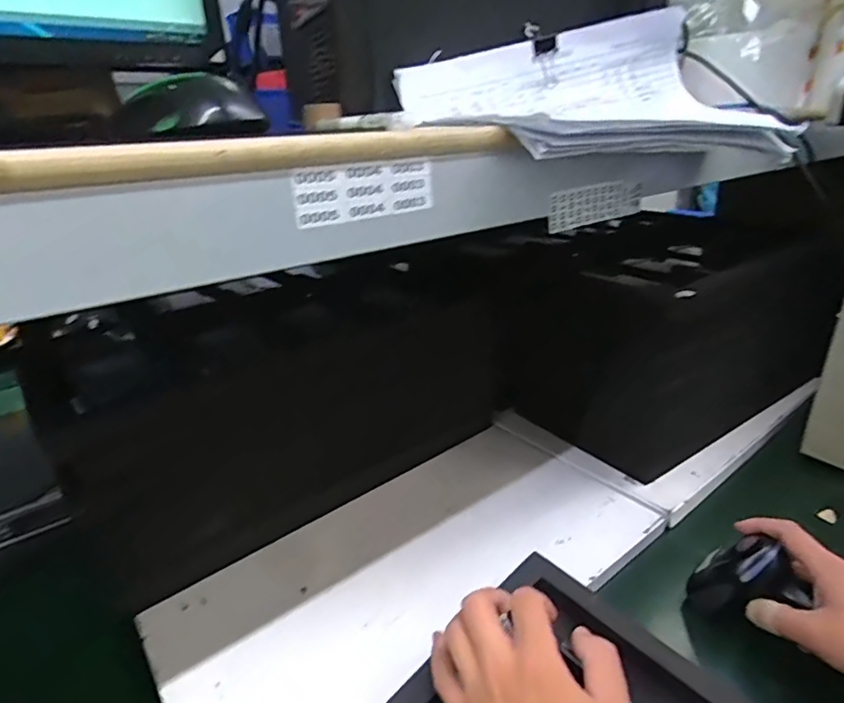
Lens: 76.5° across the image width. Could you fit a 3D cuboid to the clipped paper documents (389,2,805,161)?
[{"bbox_3d":[0.151,-0.208,0.419,0.303,0.102,0.177,-10,25,-15],"label":"clipped paper documents"}]

